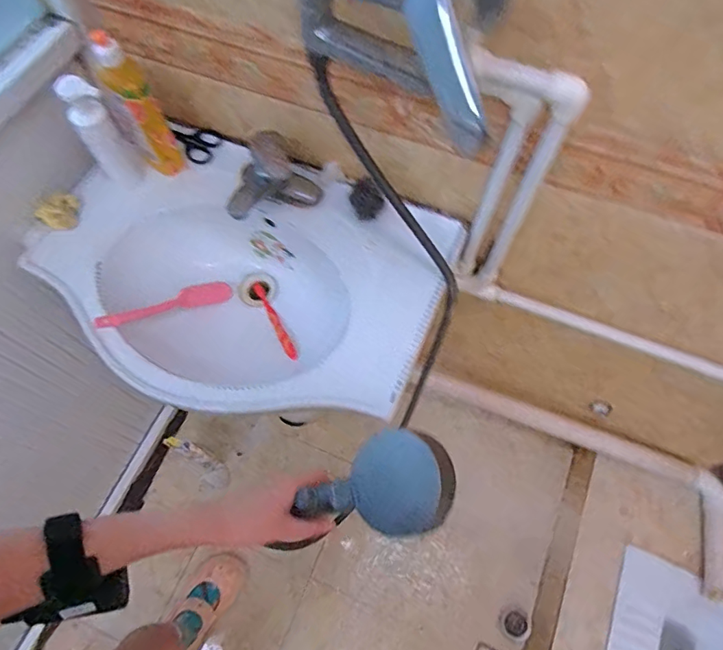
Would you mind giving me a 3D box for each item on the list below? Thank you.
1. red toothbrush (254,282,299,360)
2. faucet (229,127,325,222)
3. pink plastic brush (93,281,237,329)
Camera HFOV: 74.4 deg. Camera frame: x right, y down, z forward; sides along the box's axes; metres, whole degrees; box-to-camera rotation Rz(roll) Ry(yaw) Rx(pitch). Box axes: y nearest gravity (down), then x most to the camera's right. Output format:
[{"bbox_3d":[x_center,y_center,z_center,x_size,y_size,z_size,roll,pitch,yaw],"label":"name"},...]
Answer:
[{"bbox_3d":[-0.142,-0.009,0.776,0.017,0.021,0.185,-25,45,-11],"label":"red toothbrush"},{"bbox_3d":[-0.137,-0.218,0.694,0.134,0.109,0.070,-22,69,-10],"label":"faucet"},{"bbox_3d":[-0.291,-0.032,0.737,0.051,0.011,0.226,42,36,15],"label":"pink plastic brush"}]

